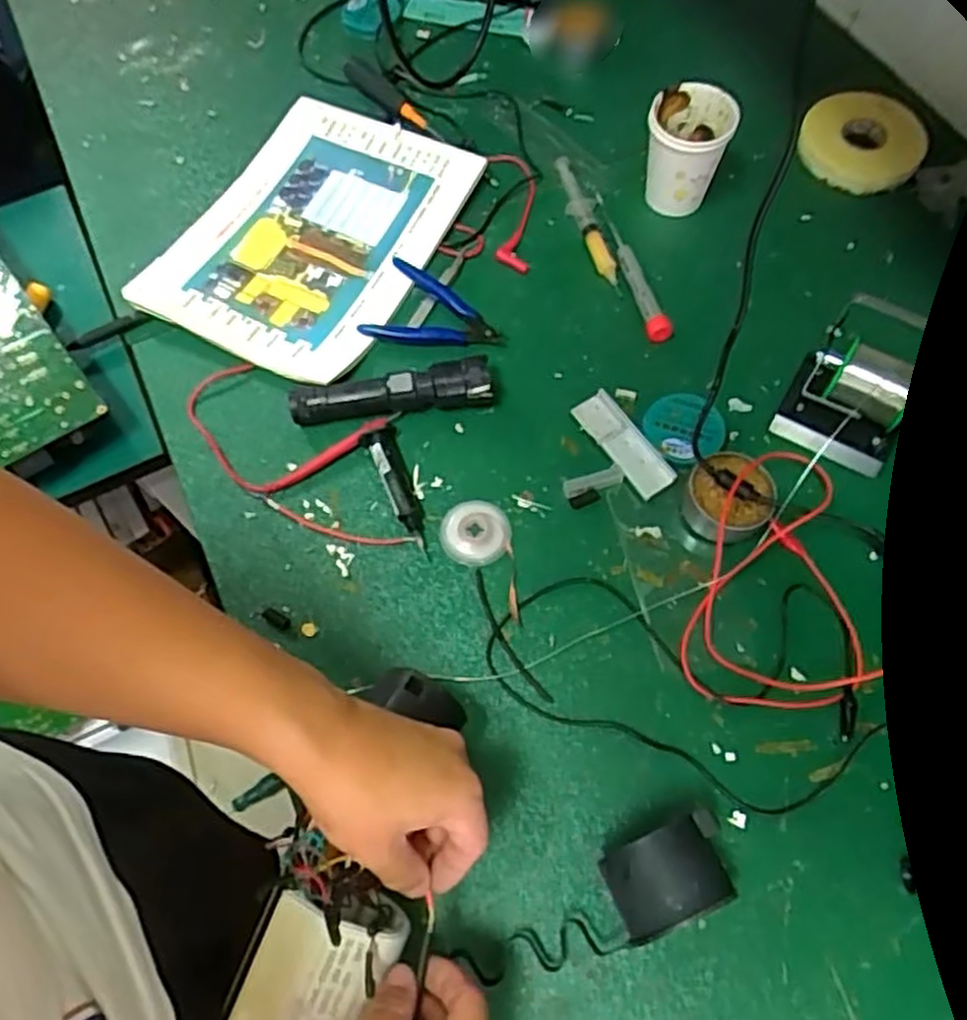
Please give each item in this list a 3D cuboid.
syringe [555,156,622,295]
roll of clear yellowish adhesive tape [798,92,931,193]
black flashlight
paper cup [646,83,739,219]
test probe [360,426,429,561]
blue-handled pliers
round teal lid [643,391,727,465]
[{"bbox_3d":[0.092,-0.266,0.710,0.024,0.019,0.160,-13,66,-5],"label":"syringe"},{"bbox_3d":[0.360,-0.352,0.746,0.114,0.028,0.114,0,65,1],"label":"roll of clear yellowish adhesive tape"},{"bbox_3d":[-0.075,-0.095,0.628,0.162,0.031,0.033,-7,66,-2],"label":"black flashlight"},{"bbox_3d":[0.179,-0.320,0.691,0.074,0.082,0.069,11,66,6],"label":"paper cup"},{"bbox_3d":[-0.065,-0.018,0.599,0.025,0.020,0.107,-21,67,-8],"label":"test probe"},{"bbox_3d":[-0.039,-0.167,0.674,0.120,0.013,0.081,23,68,11],"label":"blue-handled pliers"},{"bbox_3d":[0.159,-0.065,0.613,0.063,0.013,0.059,0,65,1],"label":"round teal lid"}]

